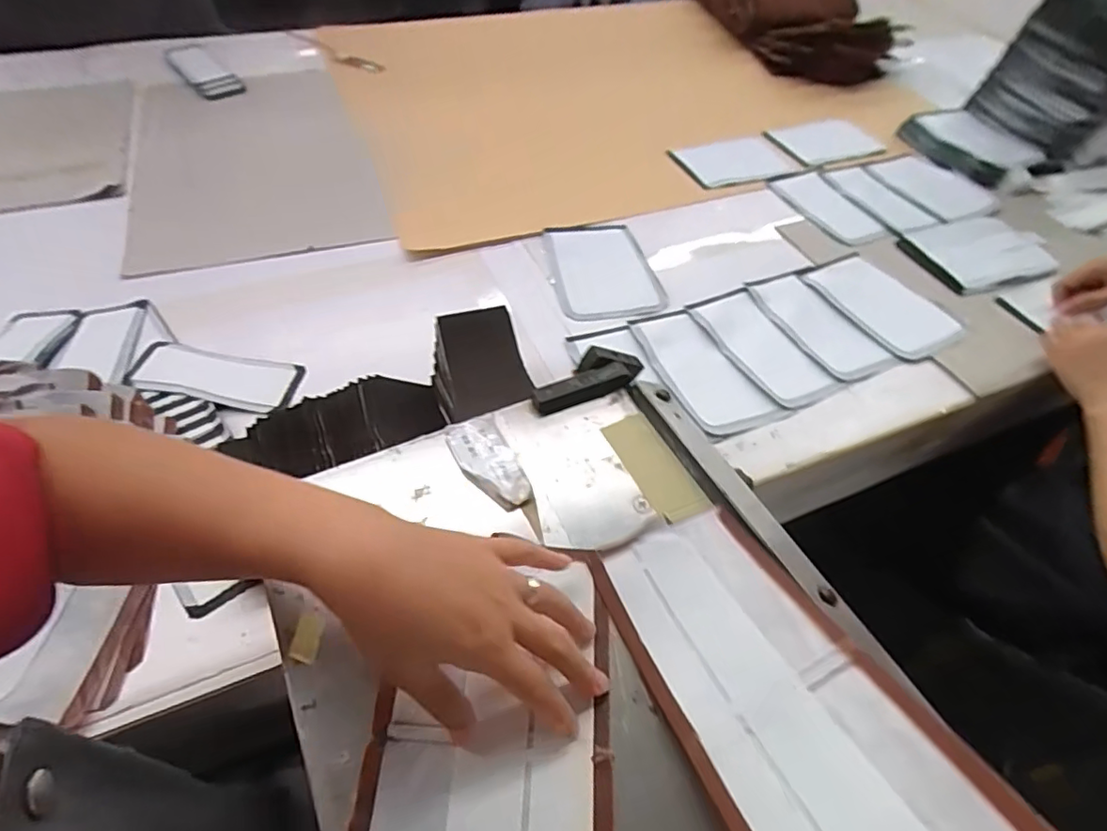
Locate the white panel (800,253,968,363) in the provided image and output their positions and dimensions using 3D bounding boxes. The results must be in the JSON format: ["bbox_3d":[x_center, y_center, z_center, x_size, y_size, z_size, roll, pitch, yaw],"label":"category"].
[{"bbox_3d":[0.416,-0.144,0.721,0.128,0.007,0.183,-23,57,-20],"label":"white panel"}]

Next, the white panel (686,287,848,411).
[{"bbox_3d":[0.239,-0.083,0.662,0.086,0.008,0.186,-22,56,-19],"label":"white panel"}]

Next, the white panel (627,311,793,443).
[{"bbox_3d":[0.163,-0.051,0.641,0.093,0.011,0.188,-19,55,-17],"label":"white panel"}]

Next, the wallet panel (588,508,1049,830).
[{"bbox_3d":[0.108,0.138,0.294,0.099,0.031,0.218,-31,39,-3],"label":"wallet panel"}]

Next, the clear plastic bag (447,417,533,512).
[{"bbox_3d":[-0.044,0.033,0.400,0.039,0.009,0.078,-23,57,-20],"label":"clear plastic bag"}]

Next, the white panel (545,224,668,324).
[{"bbox_3d":[0.061,-0.197,0.755,0.128,0.014,0.203,-8,53,-10],"label":"white panel"}]

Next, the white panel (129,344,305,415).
[{"bbox_3d":[-0.354,-0.041,0.601,0.154,0.017,0.072,11,46,-4],"label":"white panel"}]

